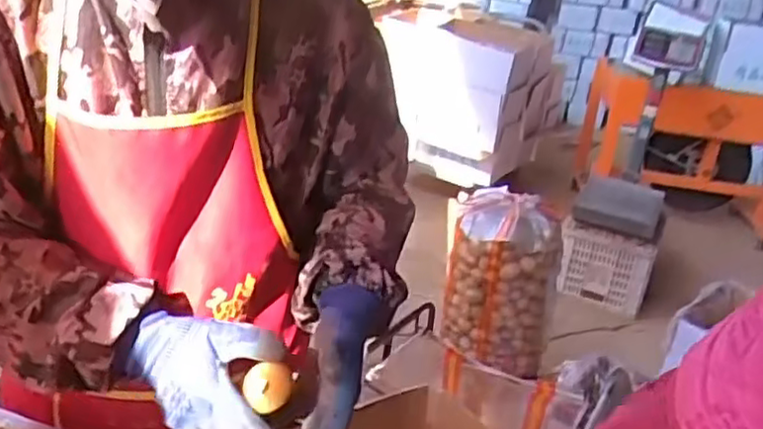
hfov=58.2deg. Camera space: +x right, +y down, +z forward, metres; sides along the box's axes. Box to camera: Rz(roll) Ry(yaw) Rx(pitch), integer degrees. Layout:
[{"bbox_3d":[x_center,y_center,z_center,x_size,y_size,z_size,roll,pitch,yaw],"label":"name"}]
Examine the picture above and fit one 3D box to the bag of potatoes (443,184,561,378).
[{"bbox_3d":[0.294,0.164,1.697,0.264,0.419,0.155,12,24,10],"label":"bag of potatoes"}]

